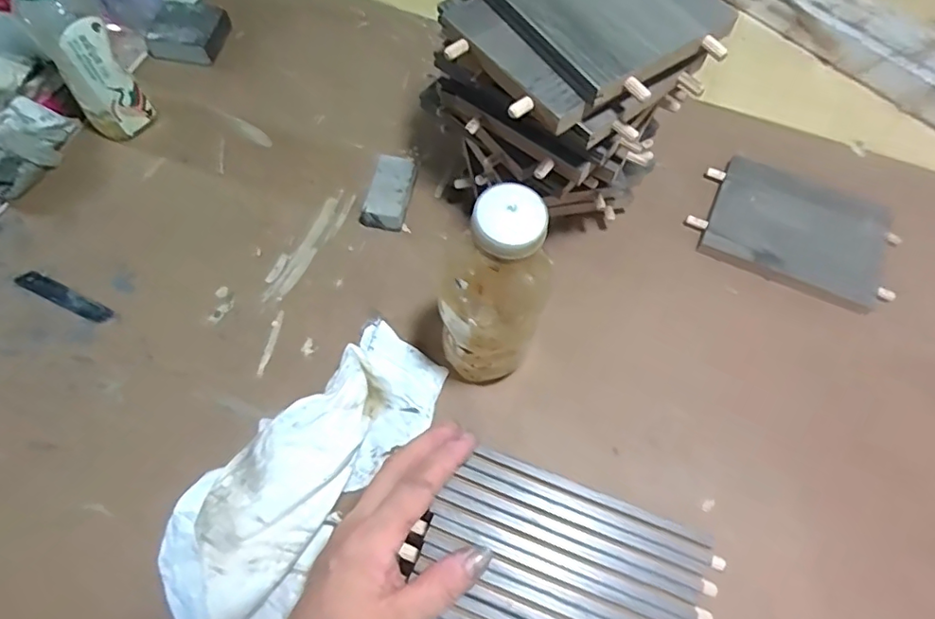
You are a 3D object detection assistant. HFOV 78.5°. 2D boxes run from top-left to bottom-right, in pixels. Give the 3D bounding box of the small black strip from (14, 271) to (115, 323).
[{"bbox_3d":[-0.357,-0.012,0.504,0.098,0.009,0.019,24,67,11],"label":"small black strip"}]

